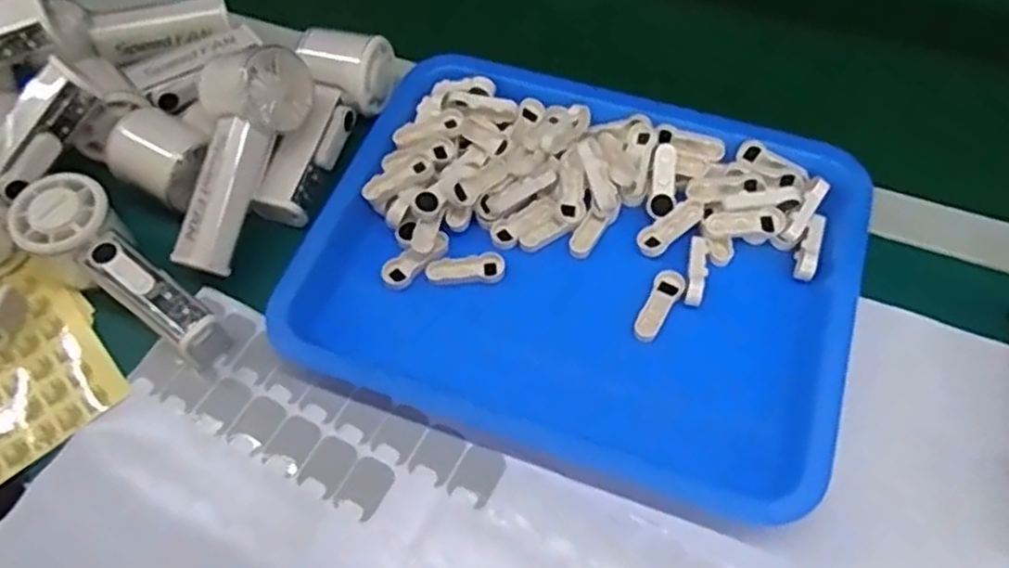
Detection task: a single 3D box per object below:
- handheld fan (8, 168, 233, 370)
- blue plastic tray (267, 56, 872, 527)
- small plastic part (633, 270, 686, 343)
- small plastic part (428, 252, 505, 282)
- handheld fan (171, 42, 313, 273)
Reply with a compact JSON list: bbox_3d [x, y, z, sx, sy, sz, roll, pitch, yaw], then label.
[{"bbox_3d":[-0.240,-0.004,0.467,0.155,0.066,0.053,39,68,5],"label":"handheld fan"},{"bbox_3d":[0.051,-0.022,0.470,0.325,0.034,0.259,19,63,11],"label":"blue plastic tray"},{"bbox_3d":[0.097,0.013,0.458,0.019,0.006,0.051,23,64,13],"label":"small plastic part"},{"bbox_3d":[-0.025,-0.009,0.482,0.051,0.014,0.016,-8,60,-2],"label":"small plastic part"},{"bbox_3d":[-0.183,-0.085,0.481,0.067,0.052,0.156,16,83,11],"label":"handheld fan"}]

